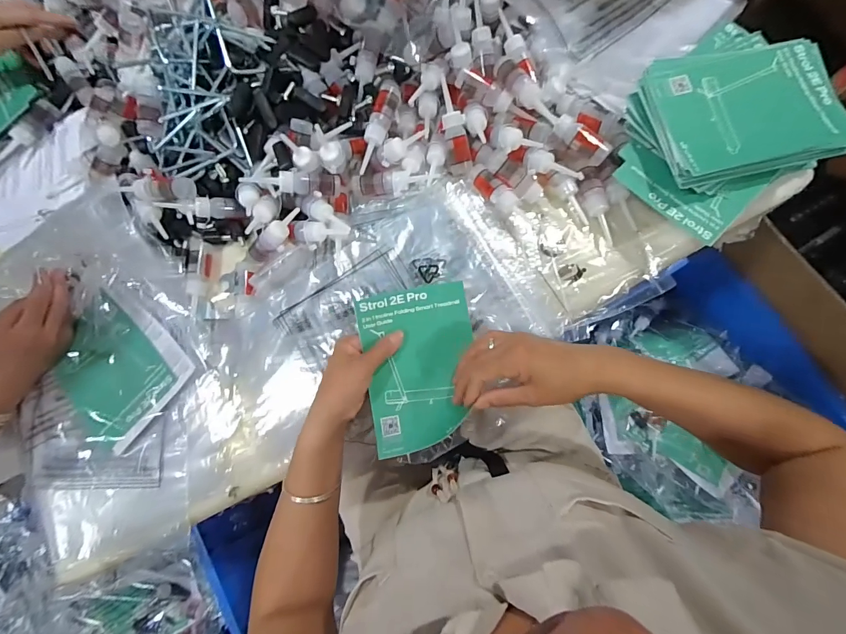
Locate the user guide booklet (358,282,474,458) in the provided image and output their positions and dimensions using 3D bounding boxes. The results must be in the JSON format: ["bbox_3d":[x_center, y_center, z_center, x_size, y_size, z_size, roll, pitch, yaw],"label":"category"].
[{"bbox_3d":[-0.002,0.054,0.424,0.116,0.036,0.170,-8,83,3],"label":"user guide booklet"}]

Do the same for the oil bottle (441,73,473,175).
[{"bbox_3d":[0.037,-0.226,0.468,0.028,0.019,0.107,-13,109,2],"label":"oil bottle"}]

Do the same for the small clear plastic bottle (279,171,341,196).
[{"bbox_3d":[-0.133,-0.156,0.464,0.068,0.019,0.025,-4,82,-21],"label":"small clear plastic bottle"}]

